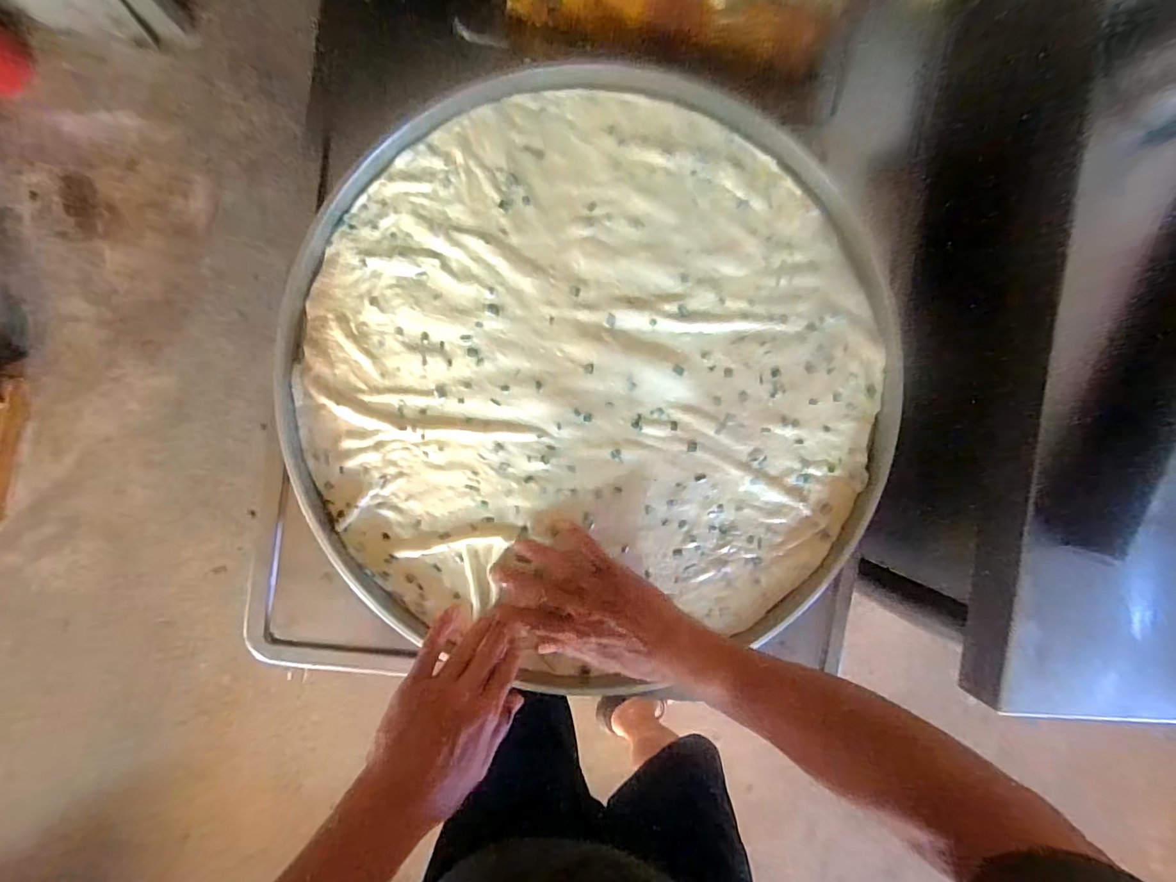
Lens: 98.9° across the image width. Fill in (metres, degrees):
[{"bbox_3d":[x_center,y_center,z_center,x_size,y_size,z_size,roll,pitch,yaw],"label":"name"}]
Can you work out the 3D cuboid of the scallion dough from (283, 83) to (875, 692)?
[{"bbox_3d":[0.017,-0.058,0.482,0.522,0.008,0.500,-13,95,-6],"label":"scallion dough"}]

